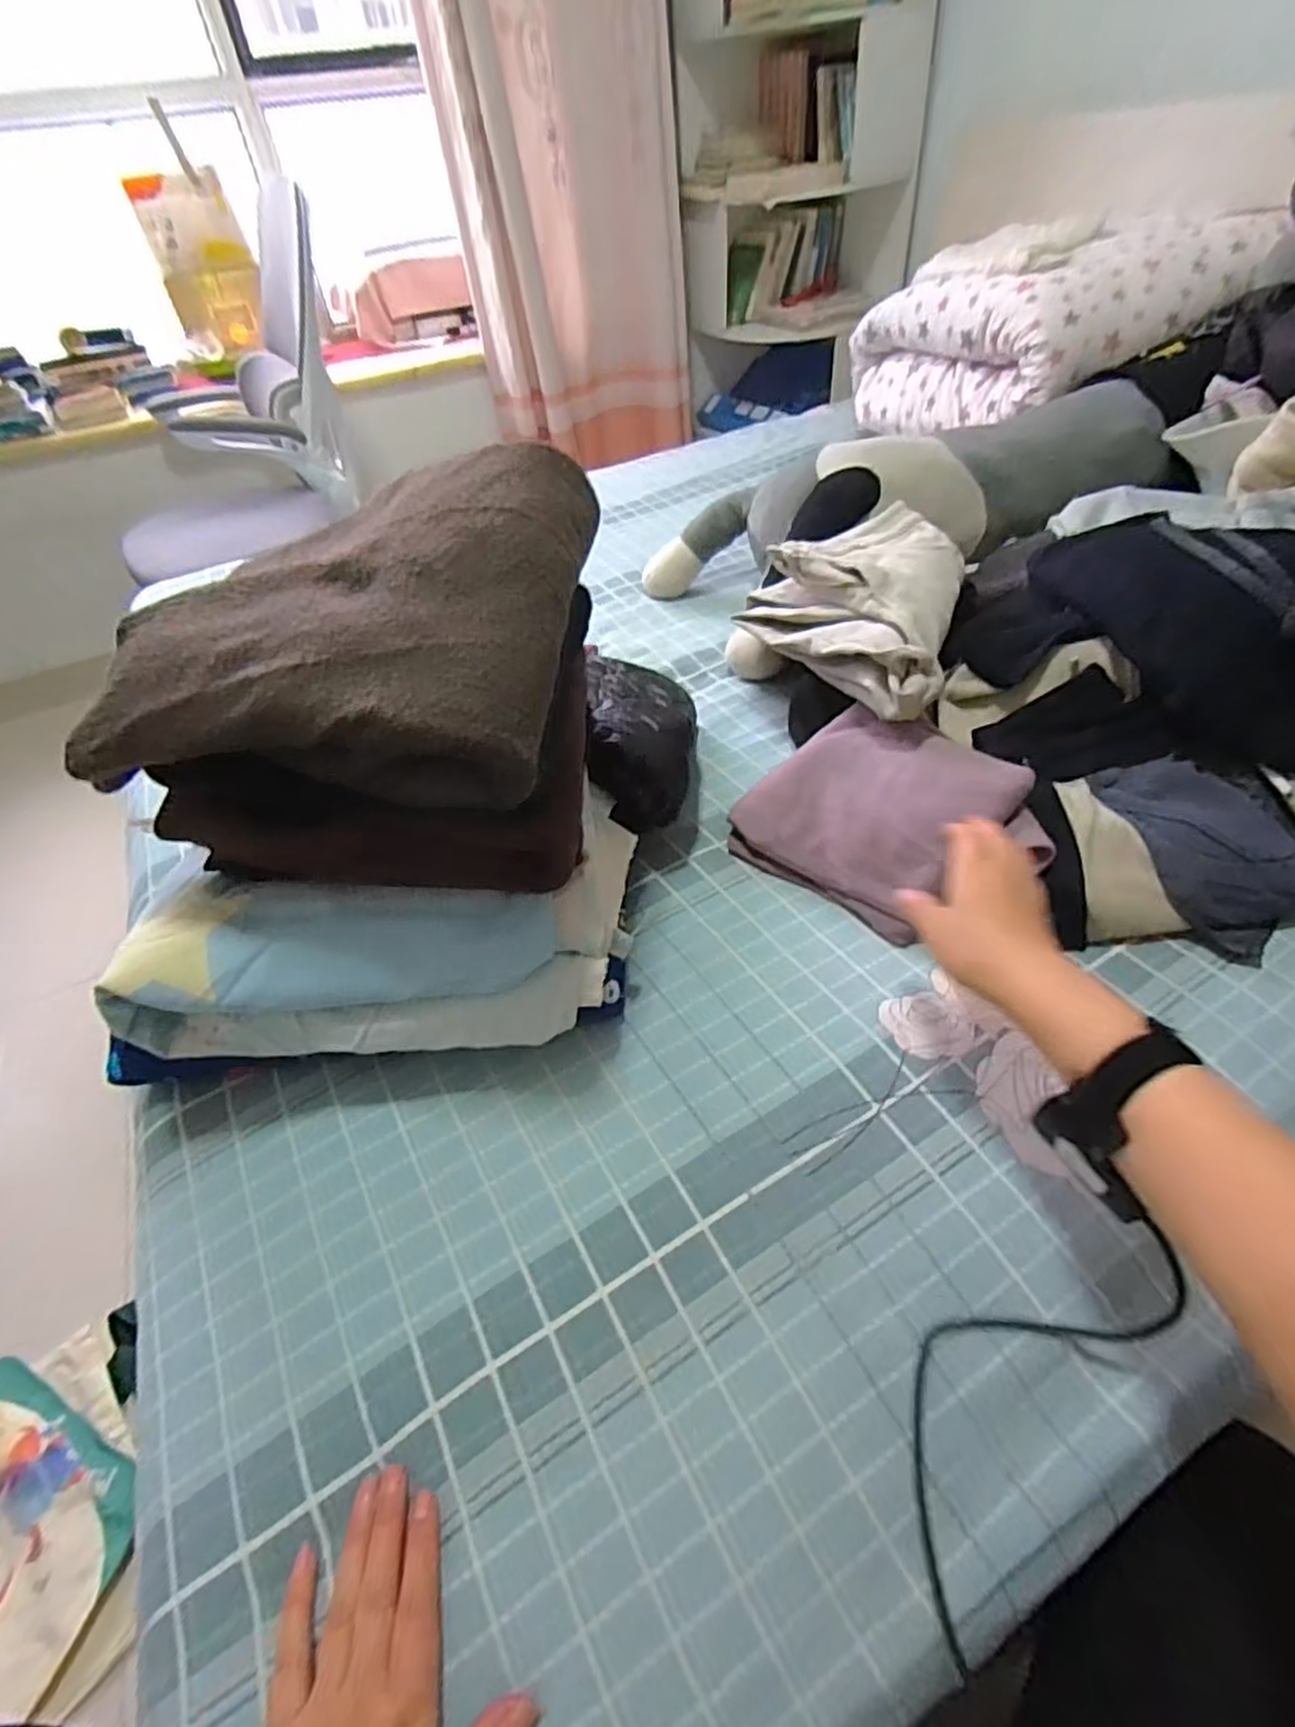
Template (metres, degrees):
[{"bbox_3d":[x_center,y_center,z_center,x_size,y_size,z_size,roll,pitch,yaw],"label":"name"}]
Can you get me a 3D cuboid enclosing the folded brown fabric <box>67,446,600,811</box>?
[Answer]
[{"bbox_3d":[-0.194,-0.162,0.468,0.293,0.095,0.265,5,52,10],"label":"folded brown fabric"}]

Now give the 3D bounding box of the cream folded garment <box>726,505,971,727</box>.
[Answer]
[{"bbox_3d":[0.207,-0.277,0.750,0.213,0.088,0.339,11,48,18],"label":"cream folded garment"}]

